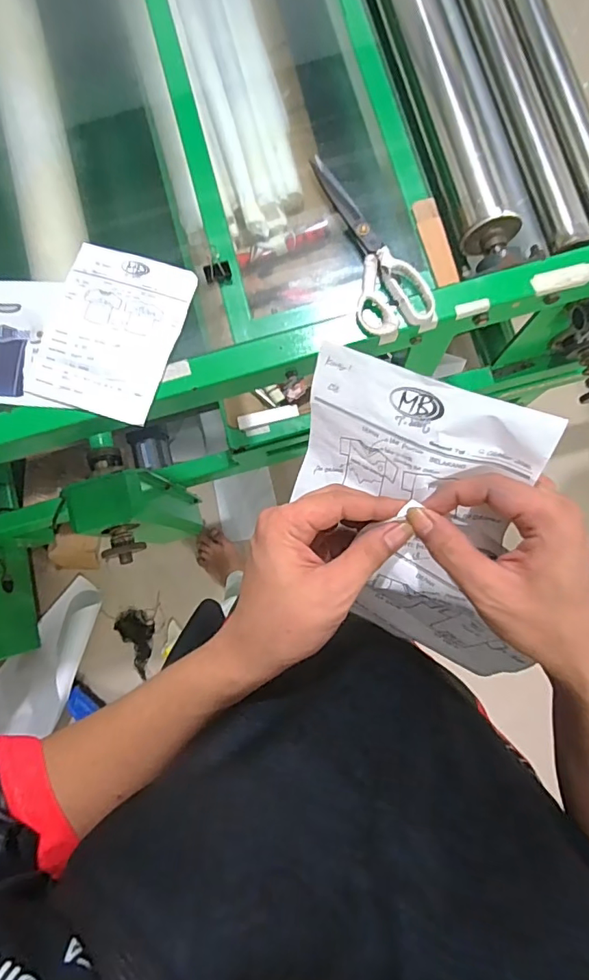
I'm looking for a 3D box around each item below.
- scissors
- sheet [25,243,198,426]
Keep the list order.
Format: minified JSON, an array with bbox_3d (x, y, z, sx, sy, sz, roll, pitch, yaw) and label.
[{"bbox_3d":[0.094,-0.297,0.602,0.085,0.020,0.226,-16,86,3],"label":"scissors"},{"bbox_3d":[-0.227,-0.197,0.633,0.167,0.011,0.203,17,84,6],"label":"sheet"}]

